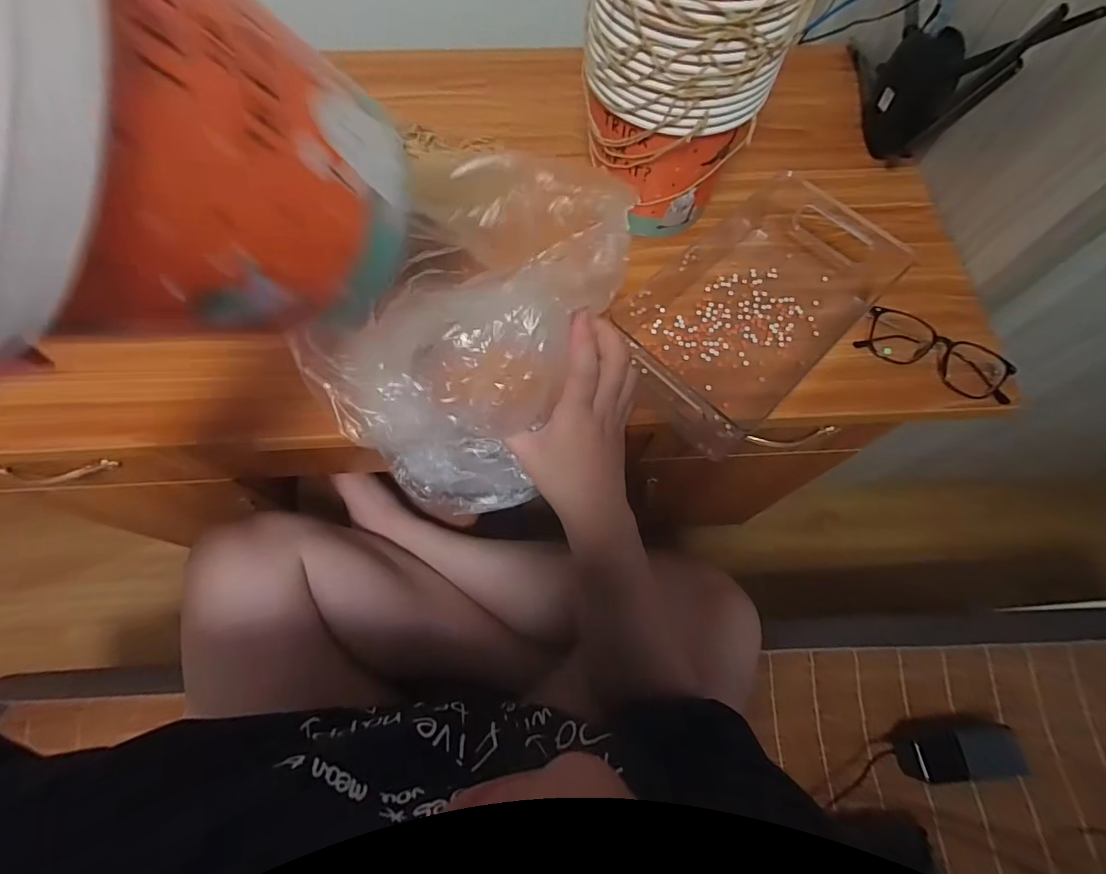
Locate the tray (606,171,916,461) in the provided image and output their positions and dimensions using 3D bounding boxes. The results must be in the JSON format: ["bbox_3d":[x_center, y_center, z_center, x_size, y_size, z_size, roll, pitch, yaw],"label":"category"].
[{"bbox_3d":[0.198,-0.134,0.483,0.308,0.055,0.176,-41,74,-17],"label":"tray"}]

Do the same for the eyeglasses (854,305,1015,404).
[{"bbox_3d":[0.374,-0.085,0.480,0.133,0.024,0.058,27,69,10],"label":"eyeglasses"}]

